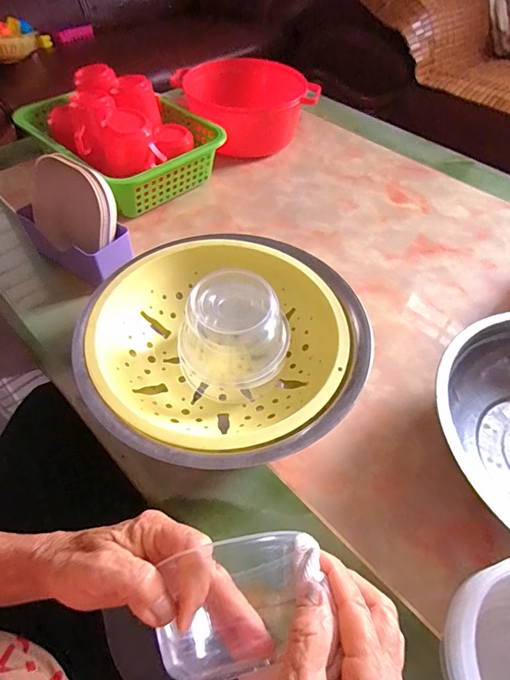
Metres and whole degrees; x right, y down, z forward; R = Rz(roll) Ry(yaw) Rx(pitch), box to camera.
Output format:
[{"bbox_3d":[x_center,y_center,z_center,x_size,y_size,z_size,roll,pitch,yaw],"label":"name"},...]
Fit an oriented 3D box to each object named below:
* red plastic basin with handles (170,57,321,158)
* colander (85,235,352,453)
[{"bbox_3d":[-0.022,-0.422,0.742,0.191,0.109,0.204,-28,57,-21],"label":"red plastic basin with handles"},{"bbox_3d":[-0.038,0.007,0.431,0.240,0.071,0.252,0,52,0],"label":"colander"}]

